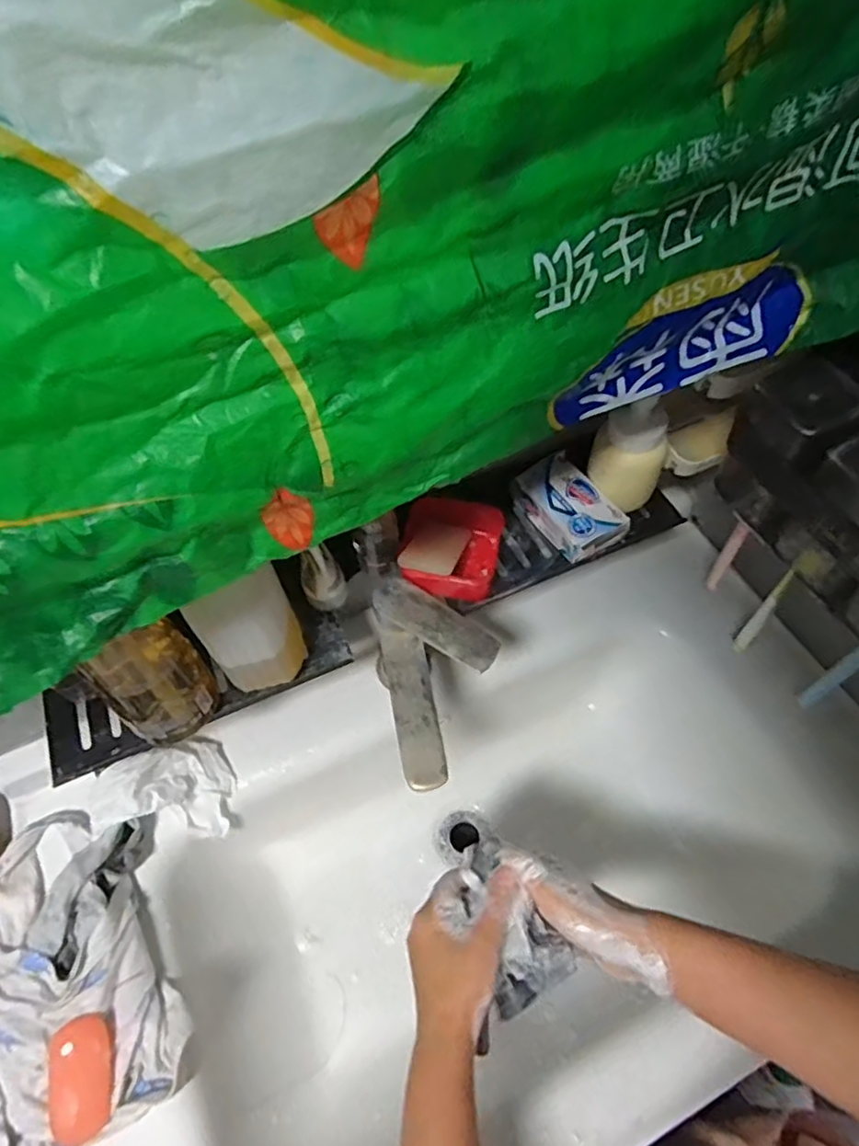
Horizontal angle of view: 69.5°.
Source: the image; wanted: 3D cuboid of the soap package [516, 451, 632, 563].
[{"bbox_3d":[0.134,-0.060,0.581,0.062,0.041,0.100,-26,60,-15],"label":"soap package"}]

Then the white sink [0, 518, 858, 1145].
[{"bbox_3d":[0.065,0.287,0.625,0.789,0.170,0.449,-21,59,-12],"label":"white sink"}]

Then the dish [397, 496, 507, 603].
[{"bbox_3d":[0.020,-0.020,0.561,0.088,0.039,0.102,7,57,6],"label":"dish"}]

